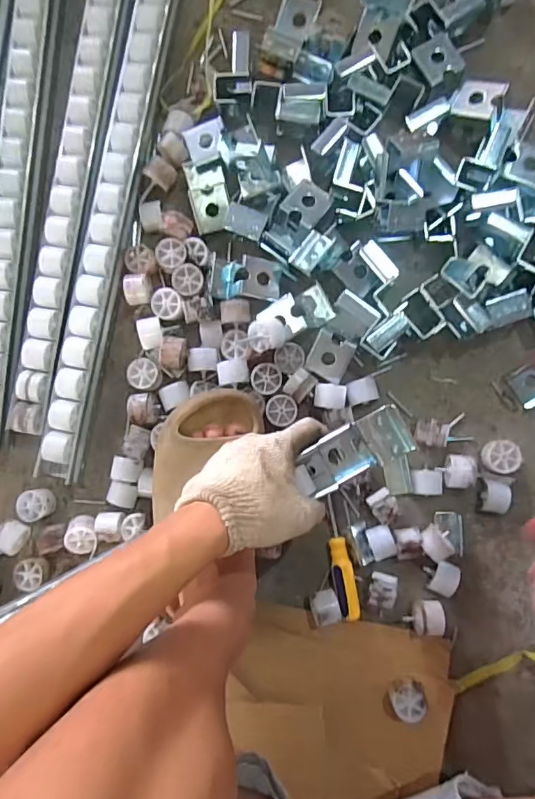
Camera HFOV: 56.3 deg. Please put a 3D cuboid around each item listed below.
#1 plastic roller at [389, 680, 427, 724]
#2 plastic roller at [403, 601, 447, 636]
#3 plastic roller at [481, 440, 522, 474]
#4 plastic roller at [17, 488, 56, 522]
[{"bbox_3d":[0.147,0.312,0.521,0.036,0.024,0.035,0,85,4],"label":"plastic roller"},{"bbox_3d":[0.167,0.231,0.533,0.038,0.034,0.031,-8,84,3],"label":"plastic roller"},{"bbox_3d":[0.253,0.062,0.548,0.039,0.026,0.035,8,85,5],"label":"plastic roller"},{"bbox_3d":[-0.265,0.121,0.575,0.035,0.029,0.034,0,85,4],"label":"plastic roller"}]

